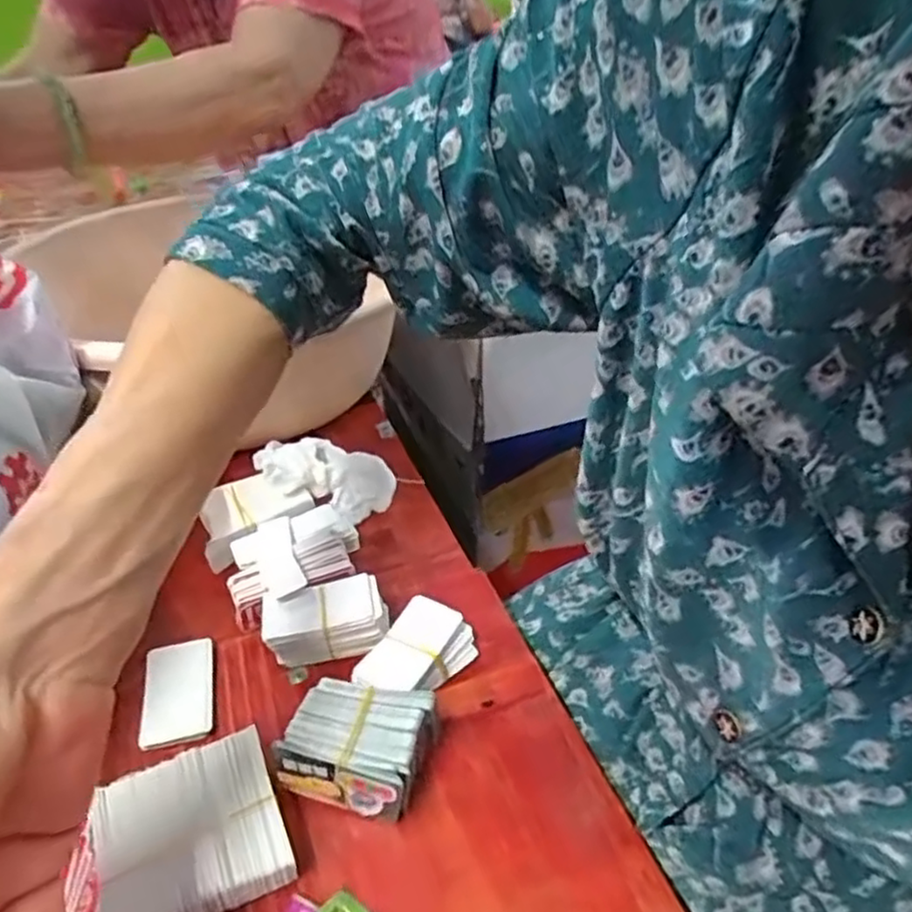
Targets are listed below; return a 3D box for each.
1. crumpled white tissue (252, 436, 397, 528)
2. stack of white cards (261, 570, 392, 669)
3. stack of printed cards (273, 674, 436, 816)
[{"bbox_3d":[-0.086,0.016,0.451,0.066,0.038,0.071,-29,44,-35],"label":"crumpled white tissue"},{"bbox_3d":[-0.069,0.088,0.367,0.062,0.029,0.034,-6,35,-8],"label":"stack of white cards"},{"bbox_3d":[-0.043,0.129,0.307,0.058,0.032,0.044,10,36,14],"label":"stack of printed cards"}]

